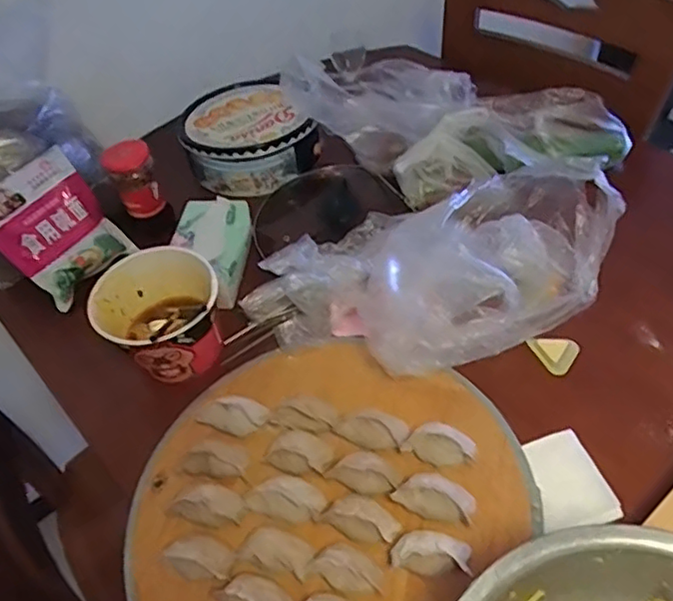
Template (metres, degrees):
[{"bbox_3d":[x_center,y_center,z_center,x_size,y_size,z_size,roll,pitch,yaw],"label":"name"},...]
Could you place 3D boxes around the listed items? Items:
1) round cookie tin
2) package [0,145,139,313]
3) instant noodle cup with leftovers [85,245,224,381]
[{"bbox_3d":[-0.146,-0.267,0.985,0.193,0.089,0.204,-3,50,4],"label":"round cookie tin"},{"bbox_3d":[-0.373,-0.093,0.819,0.034,0.174,0.144,5,47,44],"label":"package"},{"bbox_3d":[-0.205,0.023,0.733,0.139,0.120,0.134,-3,50,4],"label":"instant noodle cup with leftovers"}]

